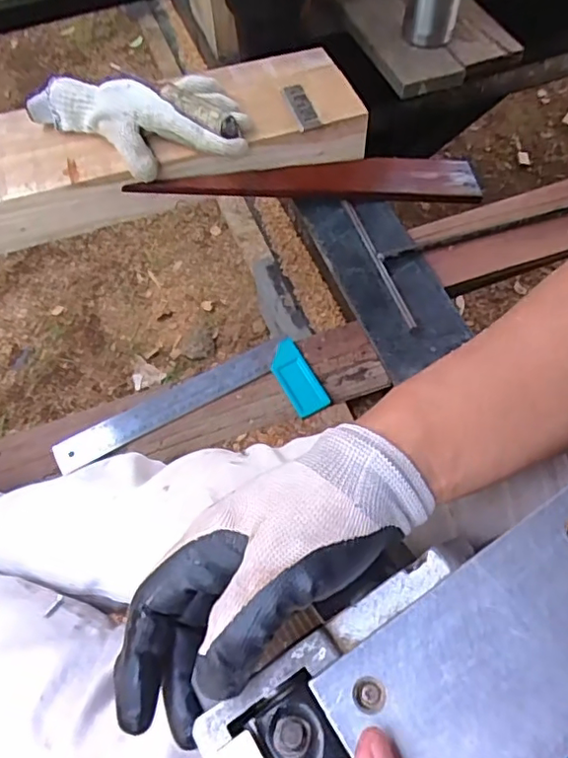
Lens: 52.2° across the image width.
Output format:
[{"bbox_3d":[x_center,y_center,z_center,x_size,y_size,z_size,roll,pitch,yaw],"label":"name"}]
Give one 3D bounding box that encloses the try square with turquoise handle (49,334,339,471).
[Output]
[{"bbox_3d":[-0.110,0.031,0.672,0.304,0.011,0.097,-16,62,-5],"label":"try square with turquoise handle"}]

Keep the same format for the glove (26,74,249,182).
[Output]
[{"bbox_3d":[-0.154,-0.279,0.616,0.212,0.041,0.144,-20,63,-9],"label":"glove"}]

